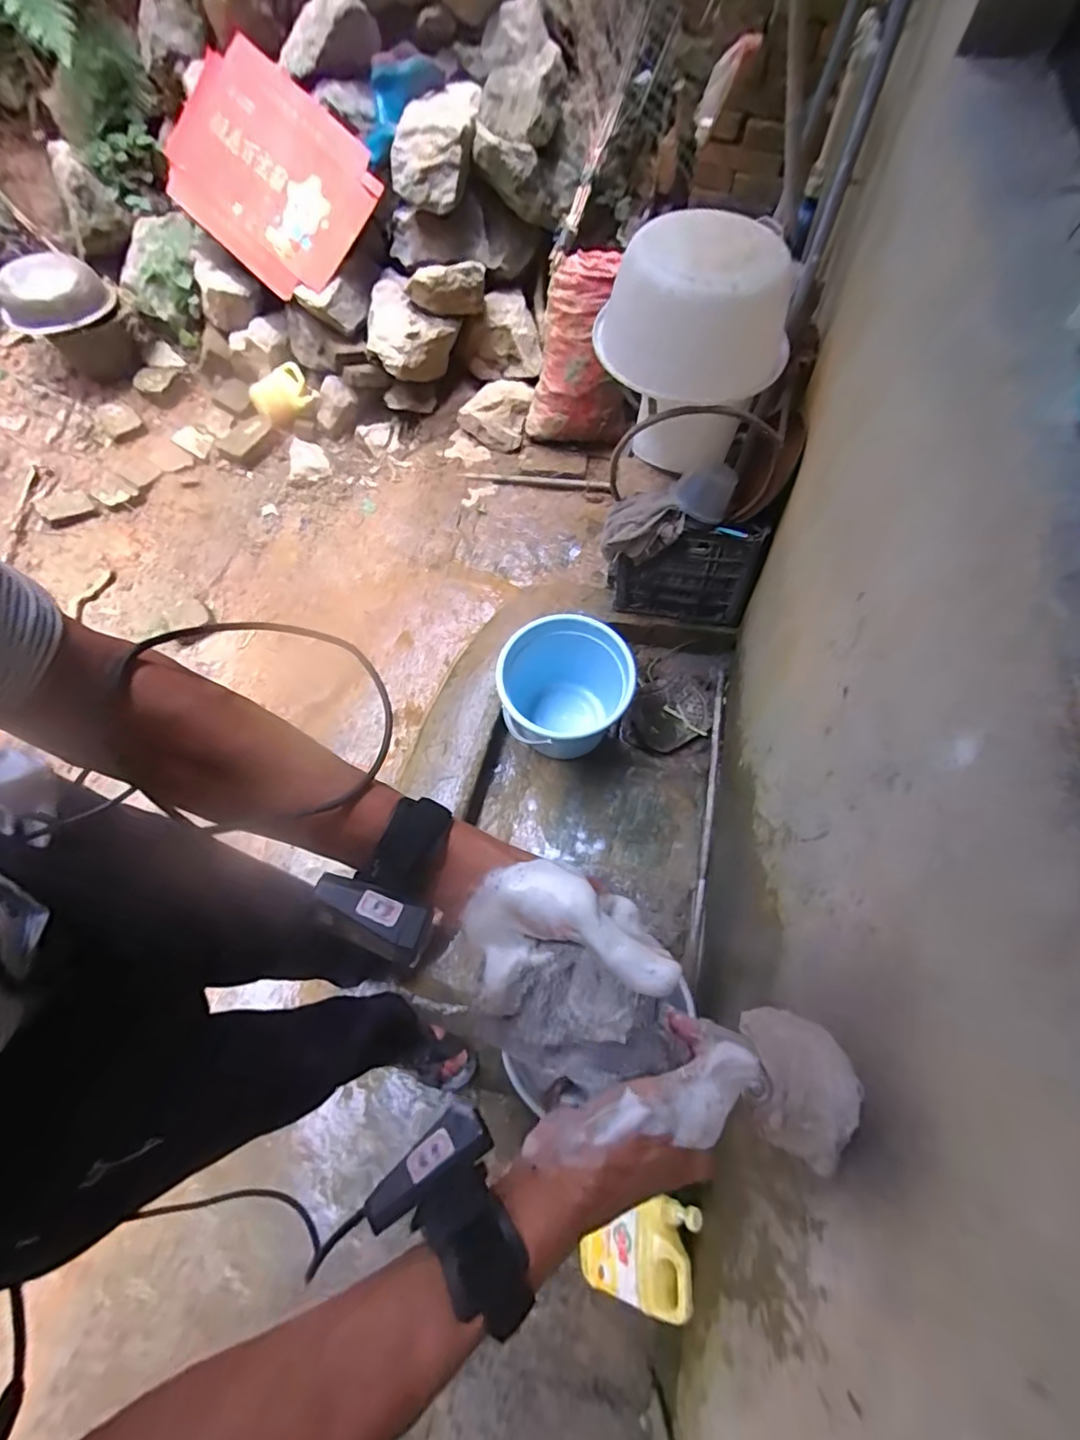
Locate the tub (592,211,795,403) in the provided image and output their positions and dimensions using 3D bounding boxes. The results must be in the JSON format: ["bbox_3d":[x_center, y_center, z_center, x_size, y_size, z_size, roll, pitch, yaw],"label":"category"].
[{"bbox_3d":[0.310,-0.786,1.061,0.301,0.208,0.341,-35,69,-13],"label":"tub"}]

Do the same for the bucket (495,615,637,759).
[{"bbox_3d":[0.054,-0.052,1.378,0.320,0.282,0.316,-1,66,2],"label":"bucket"}]

